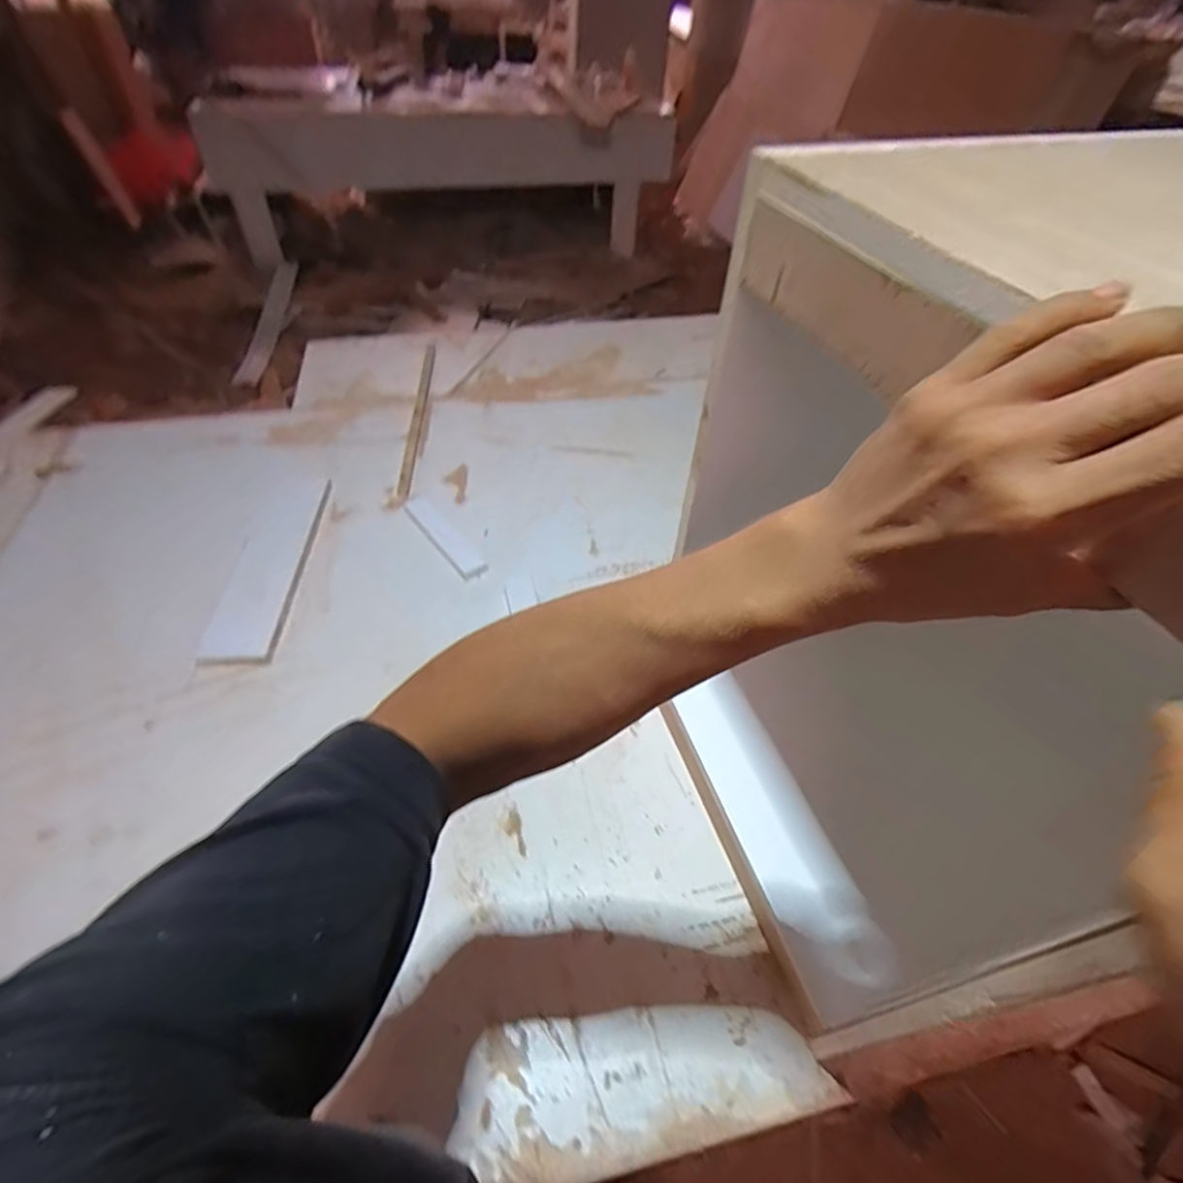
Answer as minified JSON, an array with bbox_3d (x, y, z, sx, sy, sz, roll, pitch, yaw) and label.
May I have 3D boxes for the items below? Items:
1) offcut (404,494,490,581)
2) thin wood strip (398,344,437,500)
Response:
[{"bbox_3d":[-0.237,-0.089,0.969,0.042,0.006,0.184,-35,66,-25],"label":"offcut"},{"bbox_3d":[-0.349,-0.374,1.233,0.025,0.014,0.553,-1,49,-6],"label":"thin wood strip"}]

